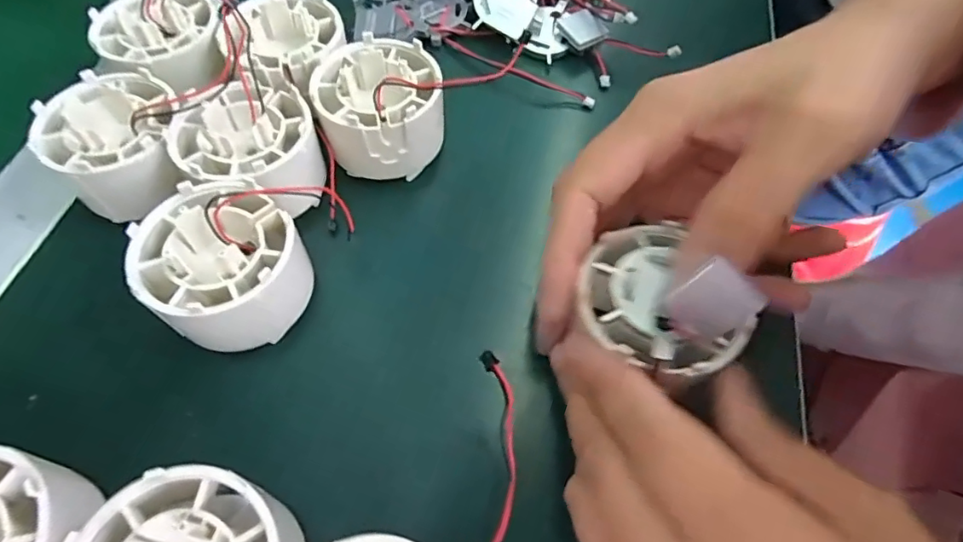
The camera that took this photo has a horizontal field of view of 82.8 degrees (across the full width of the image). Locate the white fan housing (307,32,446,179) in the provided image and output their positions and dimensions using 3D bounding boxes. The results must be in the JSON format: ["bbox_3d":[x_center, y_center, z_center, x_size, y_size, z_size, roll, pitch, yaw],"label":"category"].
[{"bbox_3d":[-0.041,-0.065,0.233,0.053,0.040,0.055,-7,59,-6],"label":"white fan housing"}]

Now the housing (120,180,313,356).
[{"bbox_3d":[-0.087,0.005,0.192,0.059,0.043,0.054,37,65,19],"label":"housing"}]

